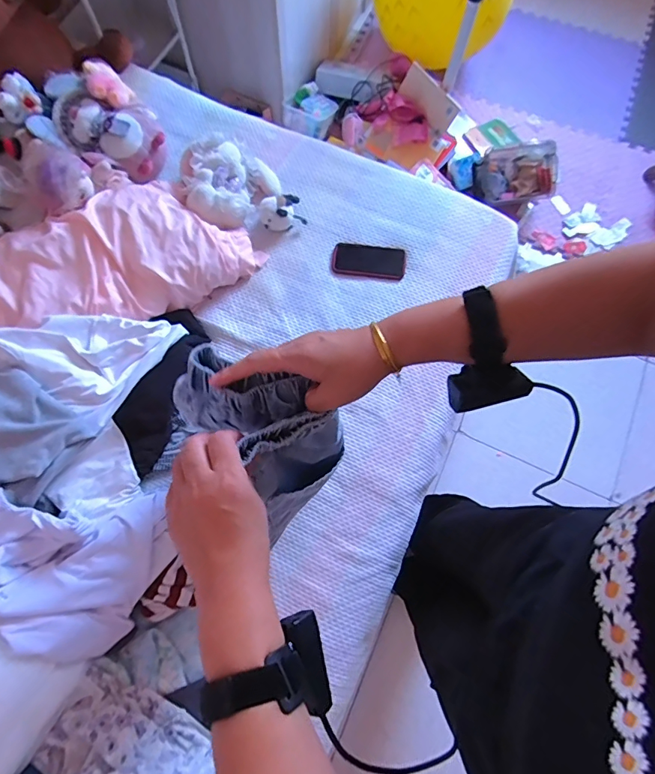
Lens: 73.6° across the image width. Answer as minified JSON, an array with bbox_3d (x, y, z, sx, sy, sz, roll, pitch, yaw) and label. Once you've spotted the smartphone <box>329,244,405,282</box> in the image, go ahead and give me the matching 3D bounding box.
[{"bbox_3d":[0.099,-0.303,1.050,0.172,0.009,0.088,9,73,3],"label":"smartphone"}]

